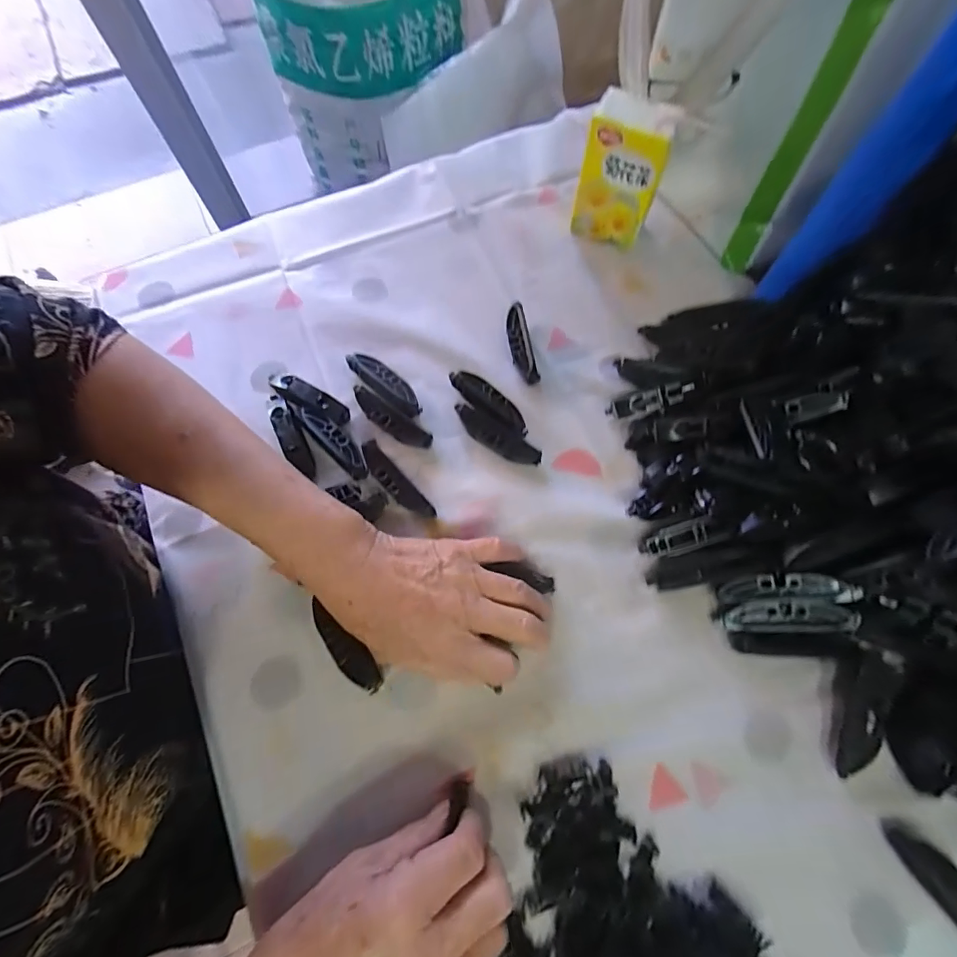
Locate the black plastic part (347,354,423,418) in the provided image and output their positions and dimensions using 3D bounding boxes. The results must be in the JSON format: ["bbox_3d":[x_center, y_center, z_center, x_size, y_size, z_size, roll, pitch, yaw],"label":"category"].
[{"bbox_3d":[-0.079,-0.081,0.398,0.079,0.016,0.024,41,74,14],"label":"black plastic part"}]

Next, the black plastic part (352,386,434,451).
[{"bbox_3d":[-0.073,-0.049,0.384,0.078,0.018,0.018,33,72,12],"label":"black plastic part"}]

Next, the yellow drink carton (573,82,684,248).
[{"bbox_3d":[0.127,-0.270,0.420,0.065,0.110,0.039,20,70,8],"label":"yellow drink carton"}]

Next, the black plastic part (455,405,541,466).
[{"bbox_3d":[0.013,-0.034,0.379,0.079,0.017,0.019,34,72,12],"label":"black plastic part"}]

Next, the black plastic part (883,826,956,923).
[{"bbox_3d":[0.279,0.242,0.273,0.021,0.009,0.079,-34,72,-12],"label":"black plastic part"}]

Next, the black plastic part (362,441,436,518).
[{"bbox_3d":[-0.065,0.003,0.365,0.018,0.017,0.077,-40,74,-14],"label":"black plastic part"}]

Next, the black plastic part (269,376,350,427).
[{"bbox_3d":[-0.143,-0.065,0.393,0.071,0.022,0.019,25,71,9],"label":"black plastic part"}]

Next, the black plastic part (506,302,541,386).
[{"bbox_3d":[0.037,-0.120,0.412,0.021,0.014,0.075,-10,69,-4],"label":"black plastic part"}]

